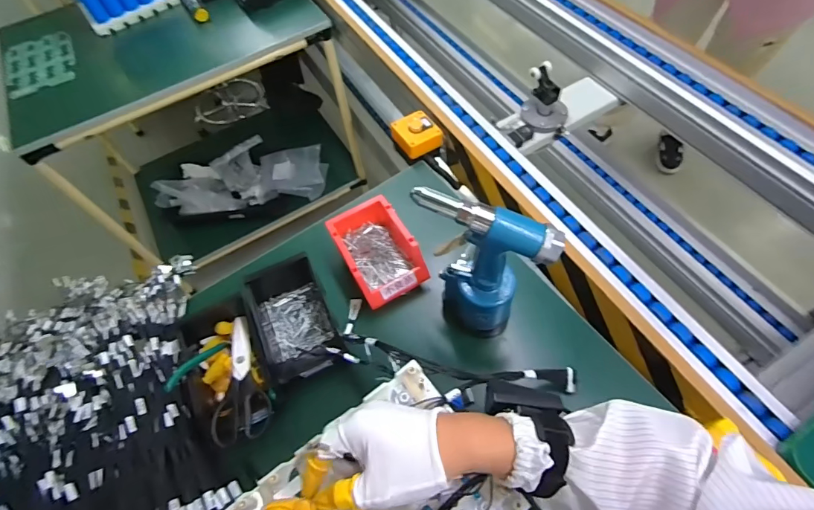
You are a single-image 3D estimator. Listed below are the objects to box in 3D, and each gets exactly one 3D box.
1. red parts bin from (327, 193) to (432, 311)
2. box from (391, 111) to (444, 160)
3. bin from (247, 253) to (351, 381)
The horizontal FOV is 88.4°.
[{"bbox_3d":[-0.051,-0.002,0.697,0.113,0.085,0.167,-29,61,-11],"label":"red parts bin"},{"bbox_3d":[0.020,-0.245,0.840,0.082,0.044,0.090,-37,63,-15],"label":"box"},{"bbox_3d":[-0.176,0.094,0.646,0.110,0.072,0.197,-26,60,-9],"label":"bin"}]

